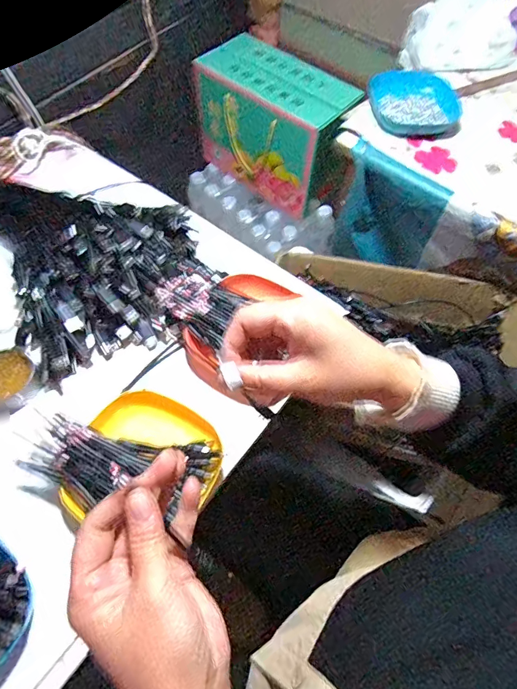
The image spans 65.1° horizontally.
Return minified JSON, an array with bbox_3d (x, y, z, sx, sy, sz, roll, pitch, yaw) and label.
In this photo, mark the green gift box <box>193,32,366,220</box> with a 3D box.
[{"bbox_3d":[0.036,-0.491,0.926,0.334,0.238,0.156,36,67,15],"label":"green gift box"}]

